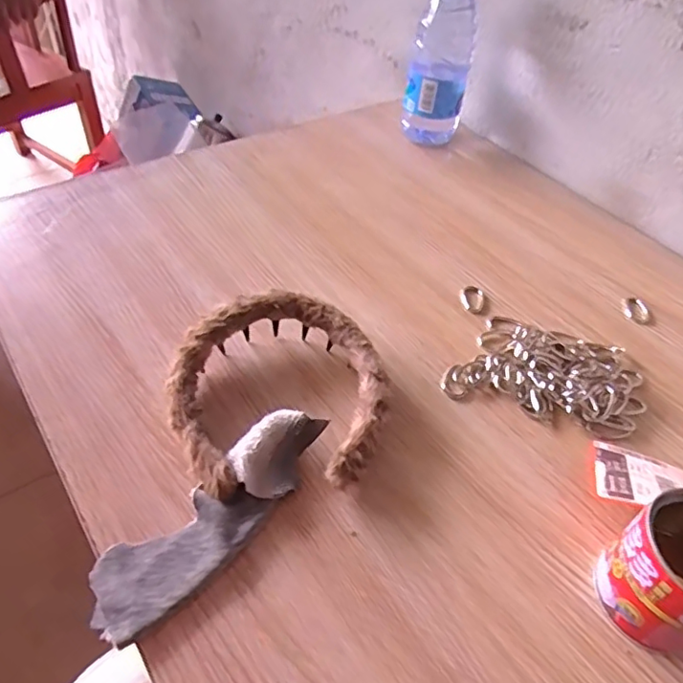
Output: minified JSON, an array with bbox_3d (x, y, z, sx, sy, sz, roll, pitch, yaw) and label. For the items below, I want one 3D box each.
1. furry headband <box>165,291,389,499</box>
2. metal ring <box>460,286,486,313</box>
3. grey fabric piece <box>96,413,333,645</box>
[{"bbox_3d":[-0.043,0.033,0.395,0.148,0.042,0.155,3,46,-3],"label":"furry headband"},{"bbox_3d":[0.121,-0.040,0.515,0.023,0.004,0.032,14,46,7],"label":"metal ring"},{"bbox_3d":[-0.073,0.102,0.337,0.052,0.022,0.166,37,53,26],"label":"grey fabric piece"}]

